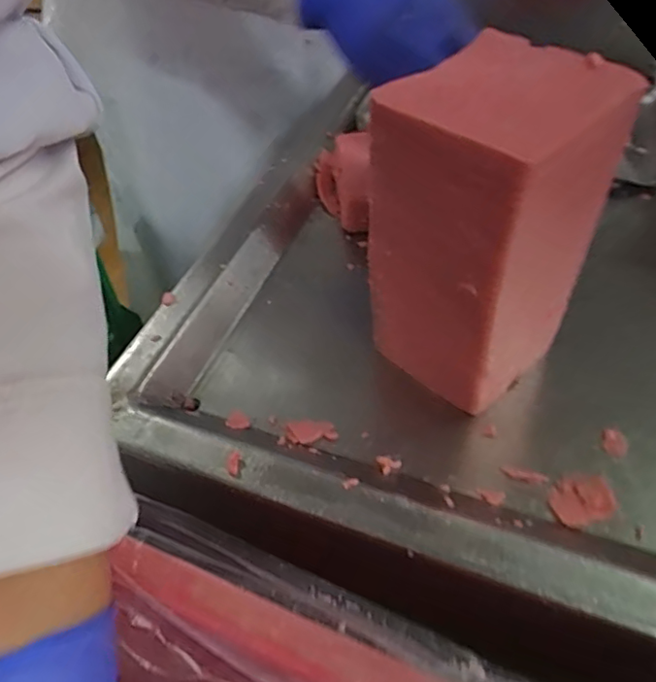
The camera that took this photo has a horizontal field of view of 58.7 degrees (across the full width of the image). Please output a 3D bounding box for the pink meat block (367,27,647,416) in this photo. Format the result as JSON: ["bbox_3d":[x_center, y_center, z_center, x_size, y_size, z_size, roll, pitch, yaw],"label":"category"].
[{"bbox_3d":[0.086,-0.053,0.334,0.105,0.190,0.089,-35,55,-25],"label":"pink meat block"}]

